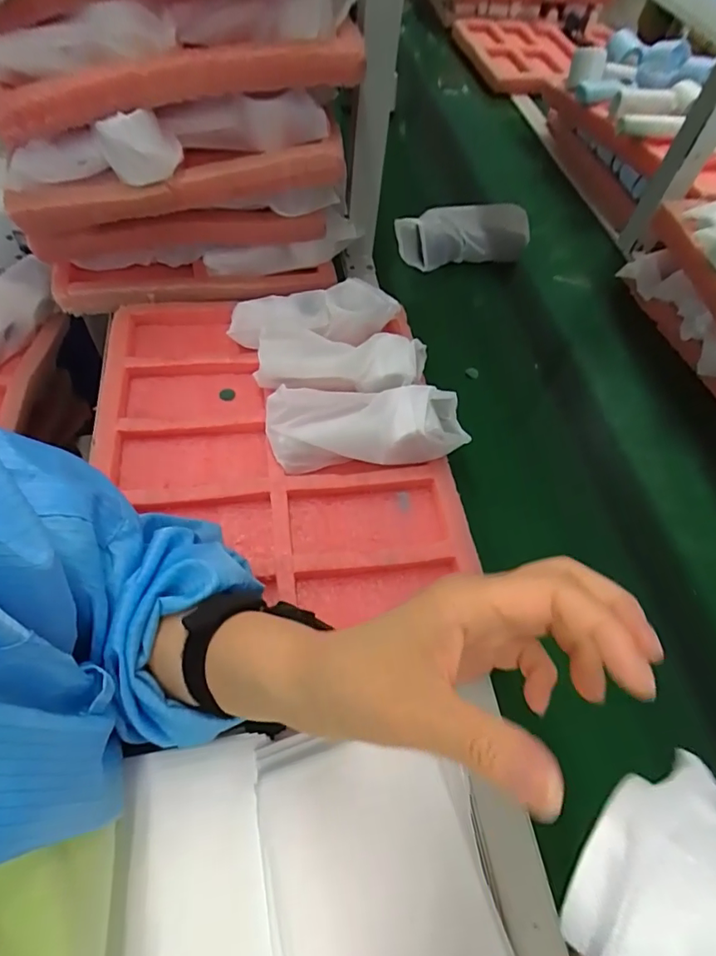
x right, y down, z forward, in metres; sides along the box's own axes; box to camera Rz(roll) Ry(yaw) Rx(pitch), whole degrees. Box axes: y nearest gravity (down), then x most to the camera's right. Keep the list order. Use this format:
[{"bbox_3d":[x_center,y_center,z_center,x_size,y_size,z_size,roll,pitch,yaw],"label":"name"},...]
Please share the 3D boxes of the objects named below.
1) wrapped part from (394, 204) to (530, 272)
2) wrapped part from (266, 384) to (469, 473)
[{"bbox_3d":[0.154,-0.355,0.743,0.188,0.061,0.060,-7,58,-10],"label":"wrapped part"},{"bbox_3d":[0.010,-0.050,0.491,0.195,0.059,0.065,-3,58,-8],"label":"wrapped part"}]

